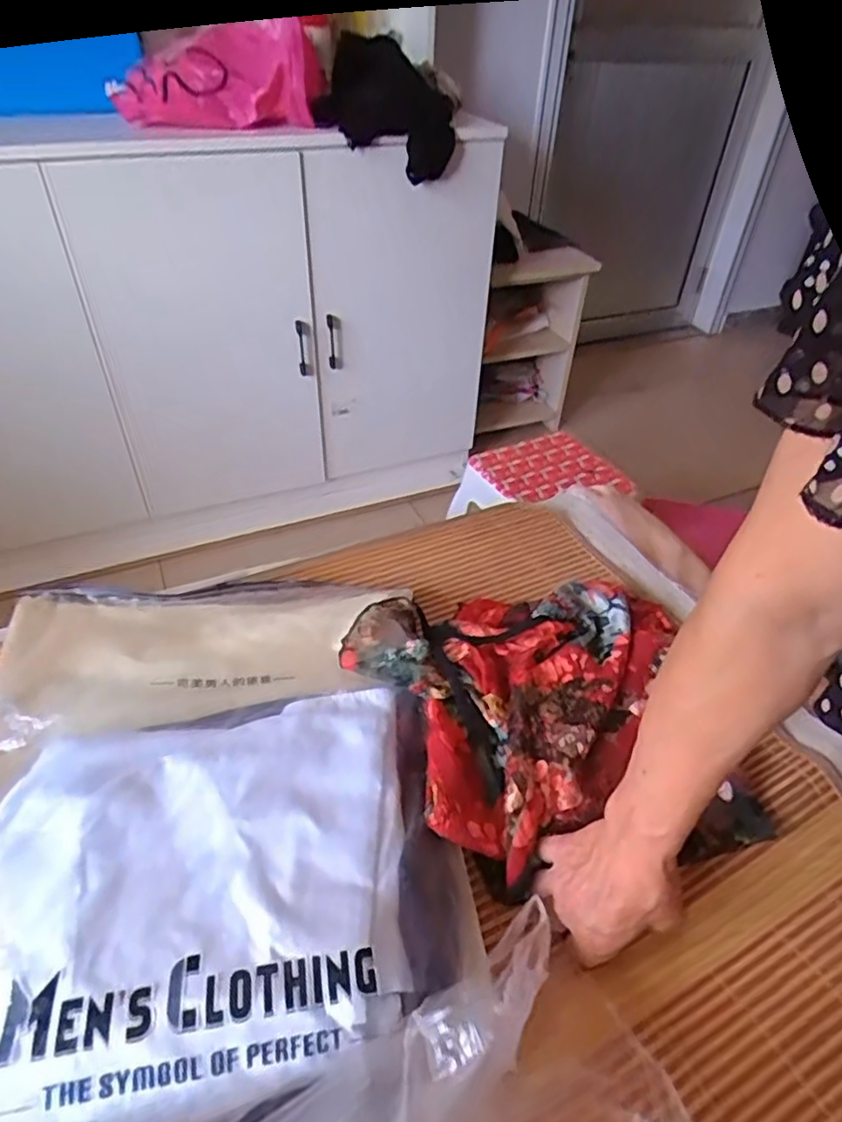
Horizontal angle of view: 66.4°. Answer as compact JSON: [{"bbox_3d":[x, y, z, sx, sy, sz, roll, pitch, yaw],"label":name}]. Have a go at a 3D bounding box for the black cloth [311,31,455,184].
[{"bbox_3d":[-0.069,-0.867,1.218,0.247,0.173,0.364,0,43,-4],"label":"black cloth"}]

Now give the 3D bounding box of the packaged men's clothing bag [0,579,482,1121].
[{"bbox_3d":[-0.165,0.162,0.490,0.341,0.056,0.408,-5,43,-9],"label":"packaged men's clothing bag"}]

